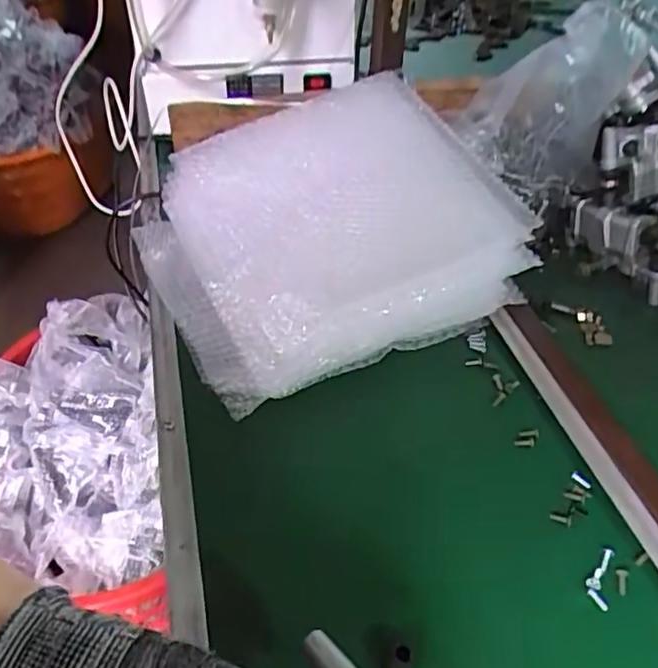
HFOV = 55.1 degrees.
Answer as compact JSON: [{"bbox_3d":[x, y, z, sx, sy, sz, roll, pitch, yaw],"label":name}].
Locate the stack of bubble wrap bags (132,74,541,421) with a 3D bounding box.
[{"bbox_3d":[-0.004,-0.076,0.489,0.242,0.132,0.212,-19,46,-22],"label":"stack of bubble wrap bags"}]

